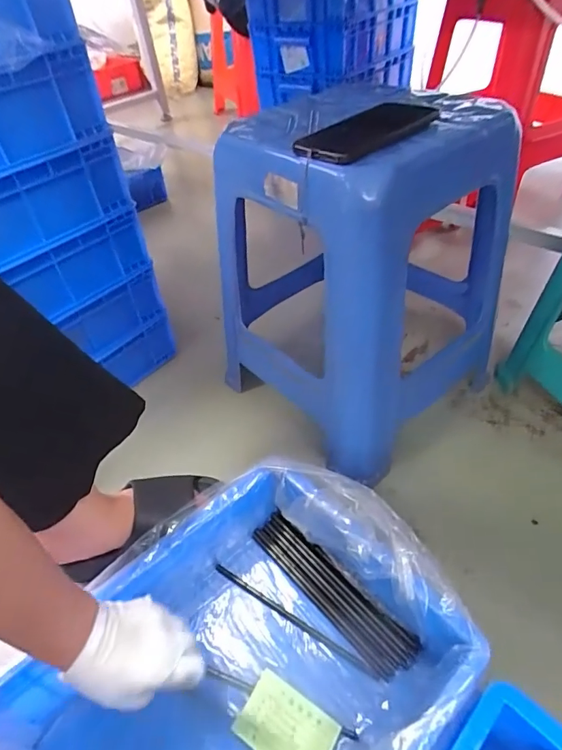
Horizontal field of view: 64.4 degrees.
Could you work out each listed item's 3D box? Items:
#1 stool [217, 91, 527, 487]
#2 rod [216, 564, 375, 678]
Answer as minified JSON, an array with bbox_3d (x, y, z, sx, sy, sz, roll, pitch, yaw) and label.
[{"bbox_3d":[0.114,-0.145,0.646,0.330,0.421,0.347,-34,52,-24],"label":"stool"},{"bbox_3d":[0.010,0.286,0.533,0.216,0.012,0.012,20,48,28],"label":"rod"}]

